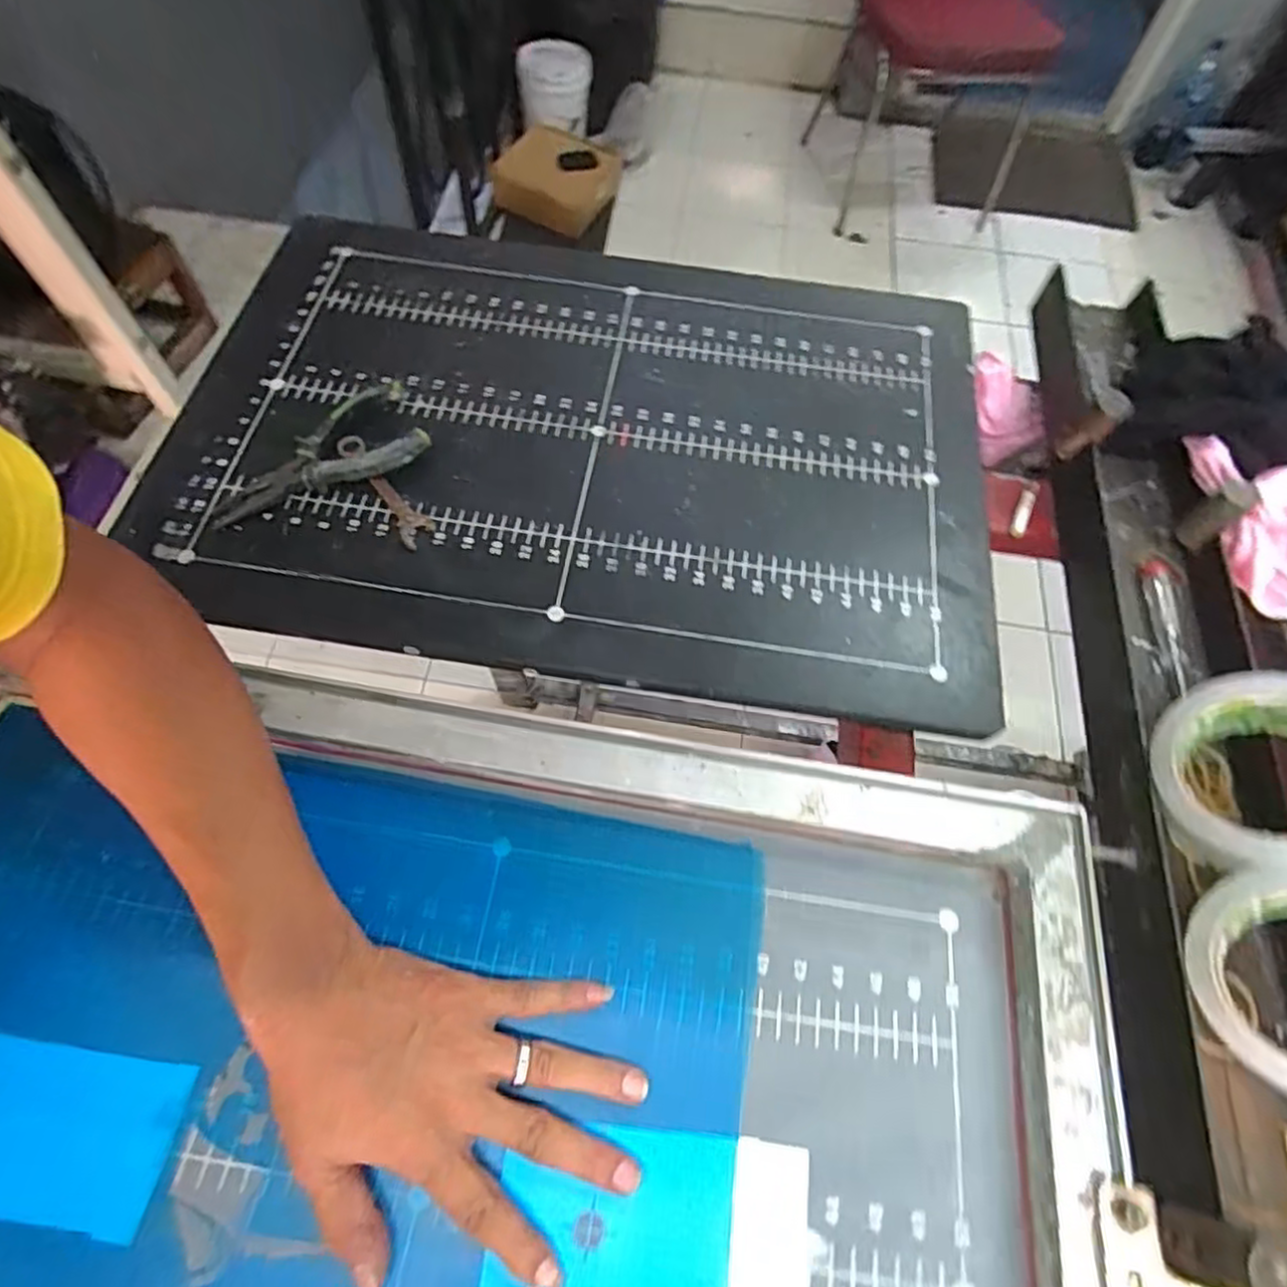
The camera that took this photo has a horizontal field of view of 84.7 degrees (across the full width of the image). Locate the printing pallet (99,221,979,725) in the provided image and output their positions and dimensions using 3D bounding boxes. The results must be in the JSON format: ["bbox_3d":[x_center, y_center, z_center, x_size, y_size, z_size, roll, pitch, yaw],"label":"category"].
[{"bbox_3d":[-0.041,-0.155,0.530,0.570,0.026,0.403,9,64,1],"label":"printing pallet"}]

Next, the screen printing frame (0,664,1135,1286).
[{"bbox_3d":[-0.111,0.256,0.309,0.642,0.040,0.477,10,64,1],"label":"screen printing frame"}]

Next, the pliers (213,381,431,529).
[{"bbox_3d":[-0.231,-0.135,0.492,0.147,0.021,0.075,-23,68,-14],"label":"pliers"}]

